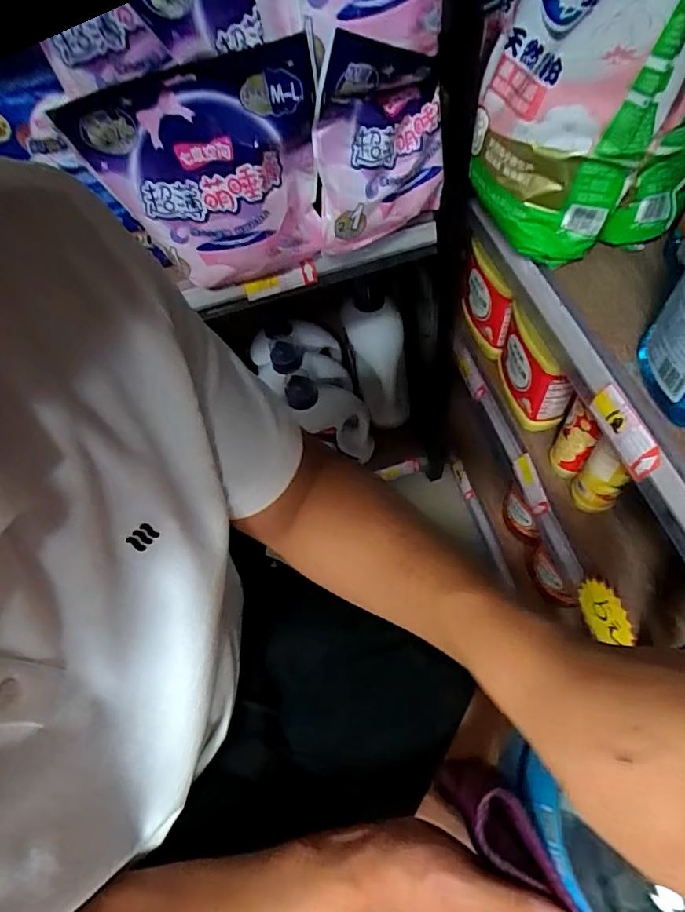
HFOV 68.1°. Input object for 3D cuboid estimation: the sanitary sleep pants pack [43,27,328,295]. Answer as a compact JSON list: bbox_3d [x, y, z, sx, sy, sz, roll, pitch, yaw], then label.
[{"bbox_3d":[-0.136,-0.288,0.544,0.223,0.214,0.070,-18,59,-3],"label":"sanitary sleep pants pack"}]

